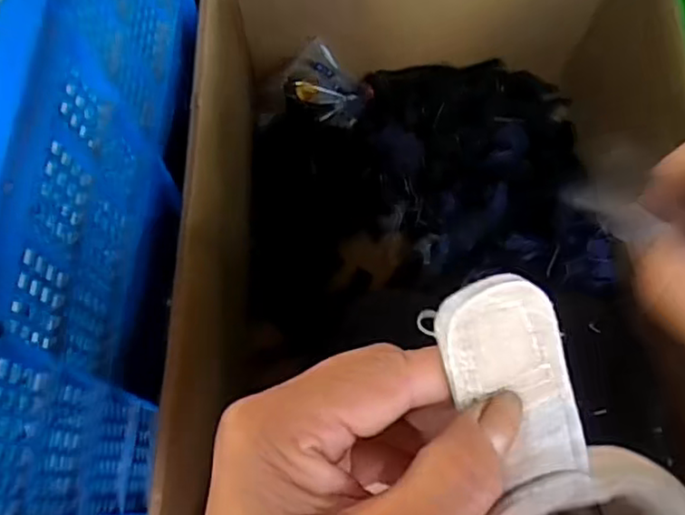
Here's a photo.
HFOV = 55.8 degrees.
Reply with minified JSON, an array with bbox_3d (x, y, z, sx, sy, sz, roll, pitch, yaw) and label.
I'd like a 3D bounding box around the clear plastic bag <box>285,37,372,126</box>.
[{"bbox_3d":[-0.023,-0.237,0.867,0.108,0.096,0.067,31,74,13],"label":"clear plastic bag"}]

